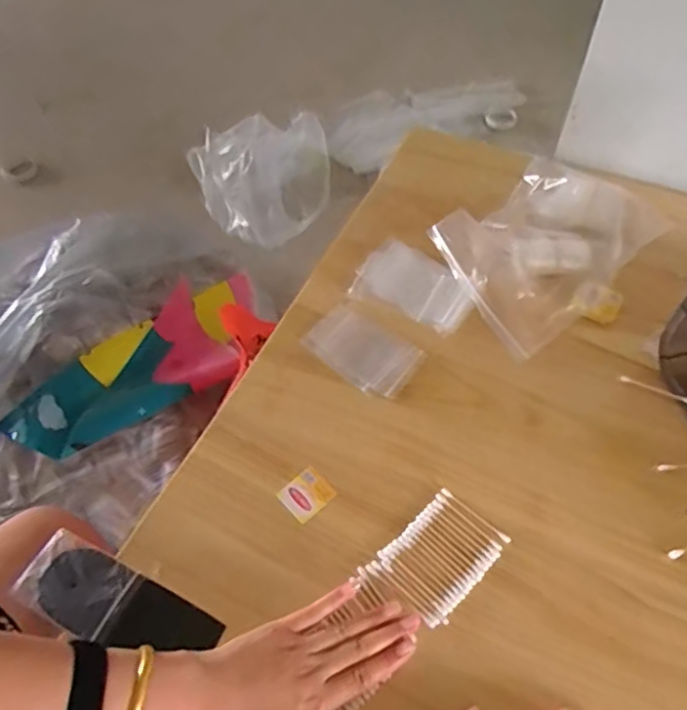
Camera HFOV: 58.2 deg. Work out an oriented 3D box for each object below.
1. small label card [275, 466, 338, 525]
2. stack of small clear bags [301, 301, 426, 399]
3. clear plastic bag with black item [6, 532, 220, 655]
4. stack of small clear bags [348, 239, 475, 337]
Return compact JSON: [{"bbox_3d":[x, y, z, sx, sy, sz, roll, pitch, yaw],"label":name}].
[{"bbox_3d":[-0.034,0.128,0.567,0.043,0.004,0.039,-37,61,-21],"label":"small label card"},{"bbox_3d":[0.021,-0.007,0.641,0.112,0.010,0.074,33,63,23],"label":"stack of small clear bags"},{"bbox_3d":[-0.191,0.213,0.516,0.175,0.013,0.067,23,59,17],"label":"clear plastic bag with black item"},{"bbox_3d":[0.077,-0.075,0.677,0.133,0.007,0.088,33,62,23],"label":"stack of small clear bags"}]

